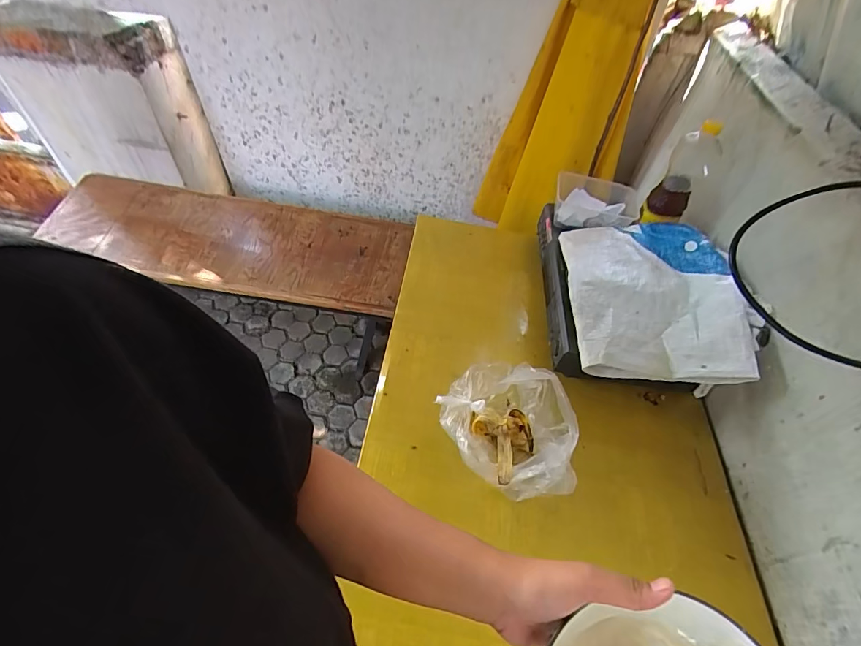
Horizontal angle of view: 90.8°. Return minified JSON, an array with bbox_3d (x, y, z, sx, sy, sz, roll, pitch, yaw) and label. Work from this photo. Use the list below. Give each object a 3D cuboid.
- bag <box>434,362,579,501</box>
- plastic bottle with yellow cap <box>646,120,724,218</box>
[{"bbox_3d":[0.122,0.164,0.646,0.153,0.129,0.215,-27,58,-25],"label":"bag"},{"bbox_3d":[0.492,-0.287,0.814,0.057,0.169,0.070,-19,55,-20],"label":"plastic bottle with yellow cap"}]

